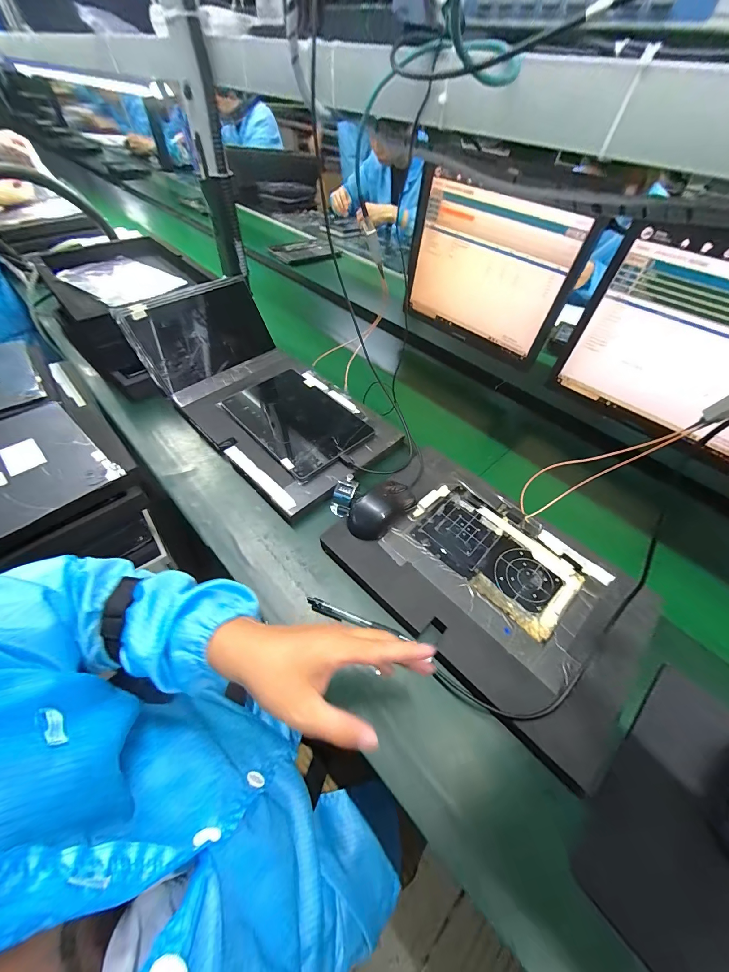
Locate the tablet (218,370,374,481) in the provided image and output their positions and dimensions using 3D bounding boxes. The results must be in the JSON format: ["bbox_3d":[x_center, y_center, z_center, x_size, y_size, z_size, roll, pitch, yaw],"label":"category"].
[{"bbox_3d":[-0.123,-0.124,0.602,0.241,0.017,0.170,39,58,24],"label":"tablet"}]

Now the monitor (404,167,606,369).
[{"bbox_3d":[0.259,-0.465,0.714,0.063,0.275,0.361,-34,61,-27],"label":"monitor"}]

